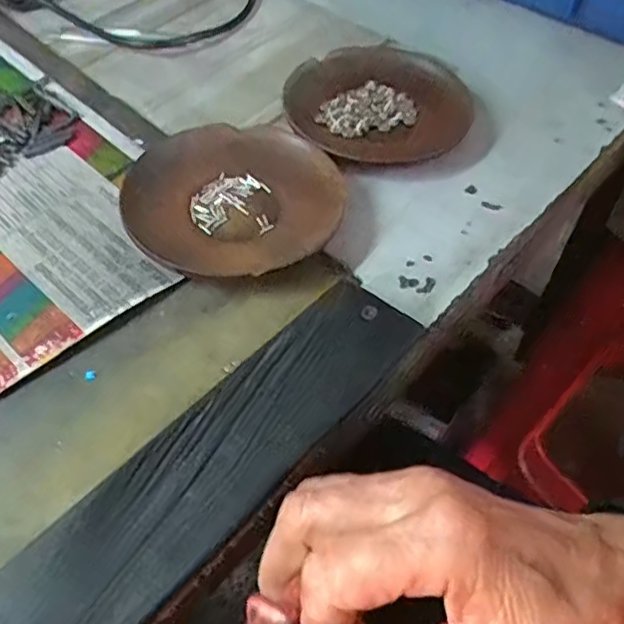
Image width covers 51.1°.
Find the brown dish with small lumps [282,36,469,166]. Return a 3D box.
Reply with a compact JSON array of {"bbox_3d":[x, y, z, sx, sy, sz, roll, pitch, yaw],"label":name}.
[{"bbox_3d":[0.039,-0.128,0.405,0.111,0.017,0.107,1,52,-1],"label":"brown dish with small lumps"}]

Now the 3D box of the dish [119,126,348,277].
[{"bbox_3d":[-0.042,-0.061,0.351,0.113,0.017,0.104,1,52,-1],"label":"dish"}]

